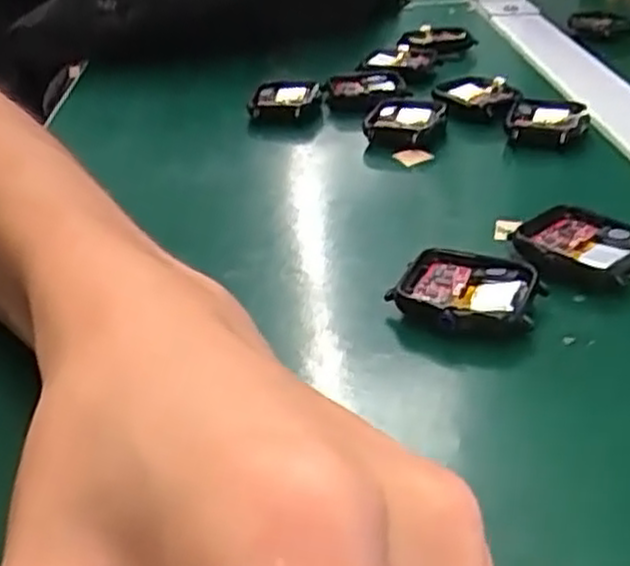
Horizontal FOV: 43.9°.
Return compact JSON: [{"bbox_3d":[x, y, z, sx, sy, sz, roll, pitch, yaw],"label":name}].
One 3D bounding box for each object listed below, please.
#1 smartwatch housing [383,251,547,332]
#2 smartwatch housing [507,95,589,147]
[{"bbox_3d":[0.051,0.003,0.262,0.046,0.009,0.038,15,36,26],"label":"smartwatch housing"},{"bbox_3d":[0.116,-0.081,0.389,0.036,0.011,0.043,9,33,18],"label":"smartwatch housing"}]

